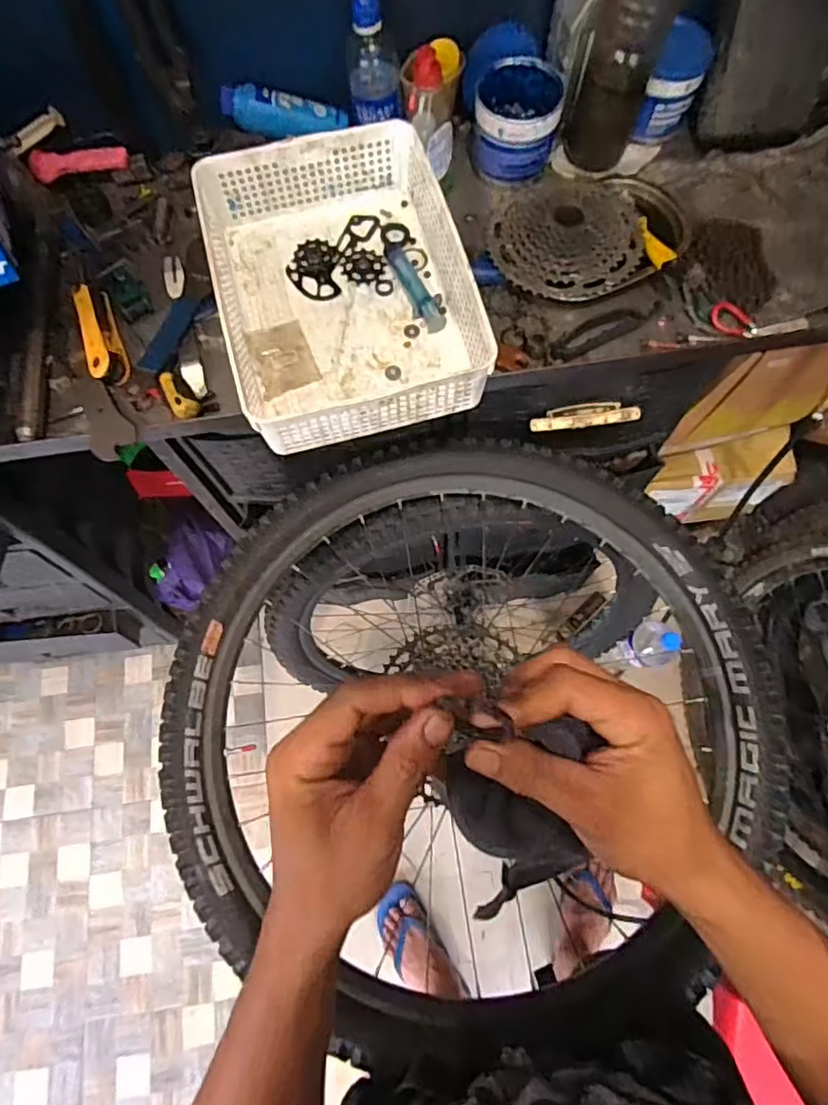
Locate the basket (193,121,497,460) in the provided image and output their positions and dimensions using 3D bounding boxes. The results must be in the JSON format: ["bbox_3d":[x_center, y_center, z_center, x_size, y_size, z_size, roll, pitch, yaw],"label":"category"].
[{"bbox_3d":[-0.077,-0.284,0.641,0.244,0.087,0.327,-16,72,-3],"label":"basket"}]

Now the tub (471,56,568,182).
[{"bbox_3d":[0.125,-0.522,0.736,0.101,0.084,0.102,10,71,5],"label":"tub"}]

